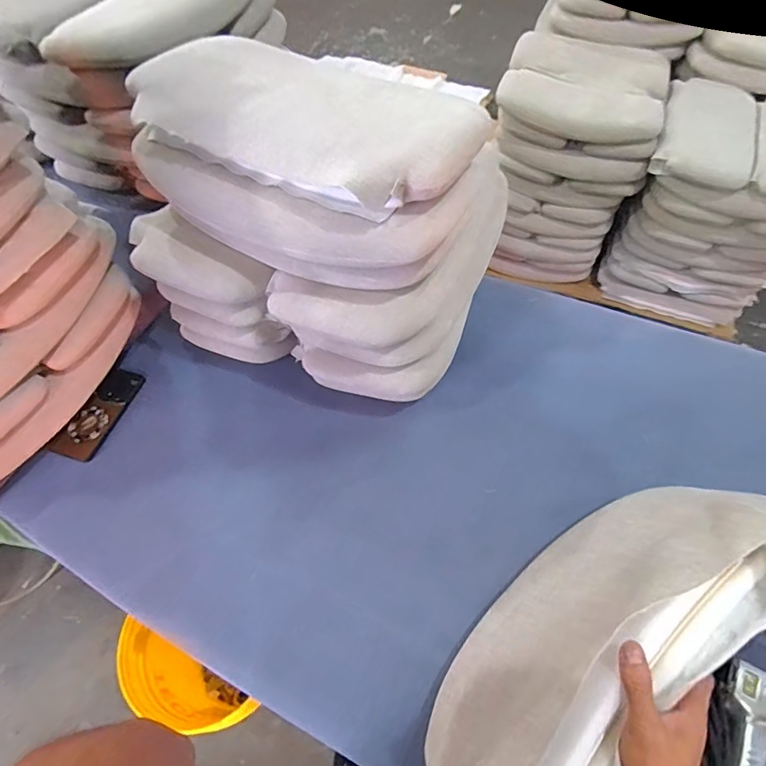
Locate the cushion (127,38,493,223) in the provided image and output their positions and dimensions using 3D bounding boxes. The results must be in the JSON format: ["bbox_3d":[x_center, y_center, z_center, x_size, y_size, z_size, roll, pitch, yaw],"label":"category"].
[{"bbox_3d":[-0.099,-0.319,0.572,0.416,0.060,0.213,28,64,19],"label":"cushion"}]

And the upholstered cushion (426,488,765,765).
[{"bbox_3d":[0.212,0.255,0.513,0.433,0.272,0.110,-36,92,-17],"label":"upholstered cushion"}]

